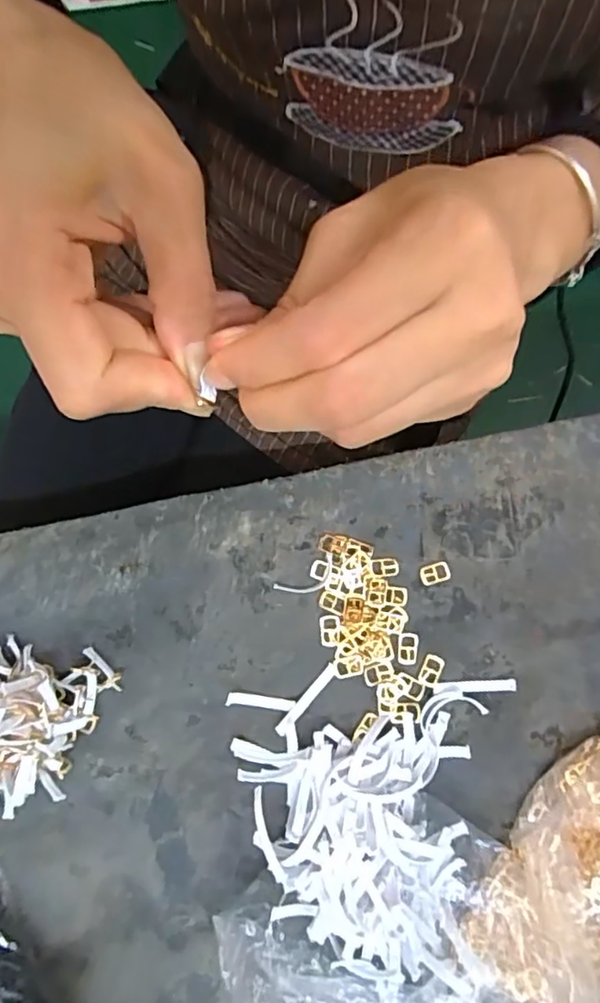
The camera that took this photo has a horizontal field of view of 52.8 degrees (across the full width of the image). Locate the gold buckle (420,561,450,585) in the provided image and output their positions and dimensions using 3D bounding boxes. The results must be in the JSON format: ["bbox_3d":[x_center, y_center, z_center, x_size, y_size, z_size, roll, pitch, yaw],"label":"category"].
[{"bbox_3d":[0.085,0.045,0.378,0.019,0.004,0.012,-19,76,-6],"label":"gold buckle"}]

